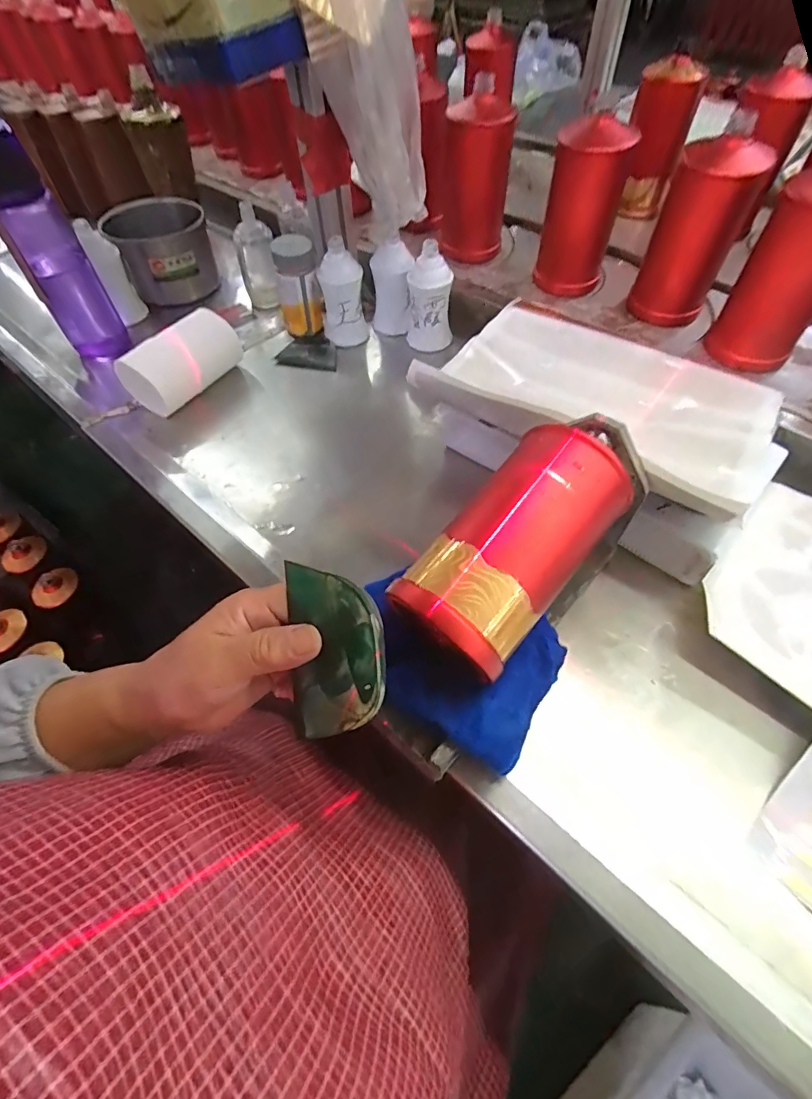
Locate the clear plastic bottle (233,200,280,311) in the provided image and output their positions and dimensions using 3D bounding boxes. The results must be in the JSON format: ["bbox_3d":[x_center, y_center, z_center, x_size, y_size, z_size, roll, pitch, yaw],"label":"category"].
[{"bbox_3d":[-0.209,-0.407,0.662,0.054,0.113,0.046,-16,57,-8],"label":"clear plastic bottle"}]

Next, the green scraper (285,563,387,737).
[{"bbox_3d":[-0.039,0.055,0.254,0.059,0.006,0.089,-3,88,29],"label":"green scraper"}]

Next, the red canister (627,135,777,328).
[{"bbox_3d":[0.326,-0.356,0.540,0.069,0.167,0.070,-14,57,-7],"label":"red canister"}]

